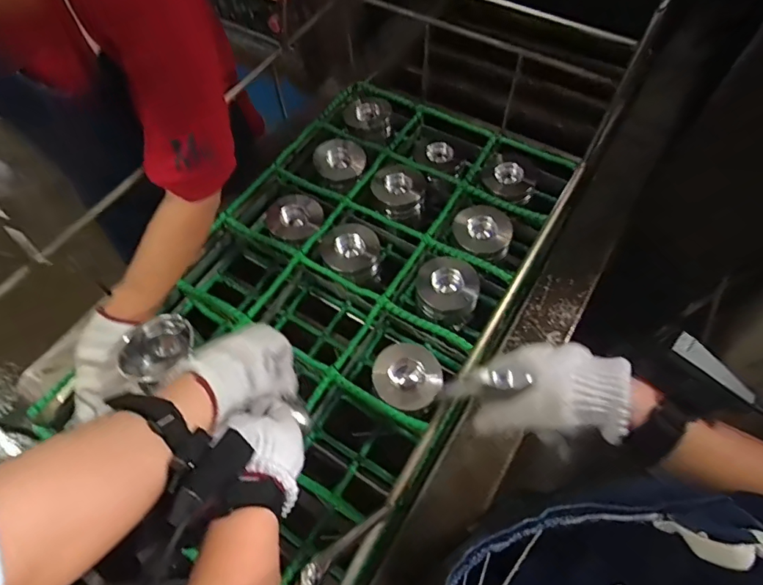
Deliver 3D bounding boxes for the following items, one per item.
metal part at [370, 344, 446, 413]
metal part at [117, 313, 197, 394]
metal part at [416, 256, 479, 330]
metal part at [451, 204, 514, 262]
[{"bbox_3d":[0.034,0.119,0.661,0.092,0.043,0.093,3,76,-12],"label":"metal part"},{"bbox_3d":[-0.278,0.073,0.597,0.073,0.043,0.087,39,67,21],"label":"metal part"},{"bbox_3d":[0.103,-0.001,0.736,0.094,0.070,0.089,0,60,1],"label":"metal part"},{"bbox_3d":[0.168,-0.095,0.781,0.096,0.064,0.082,-25,62,-13],"label":"metal part"}]

